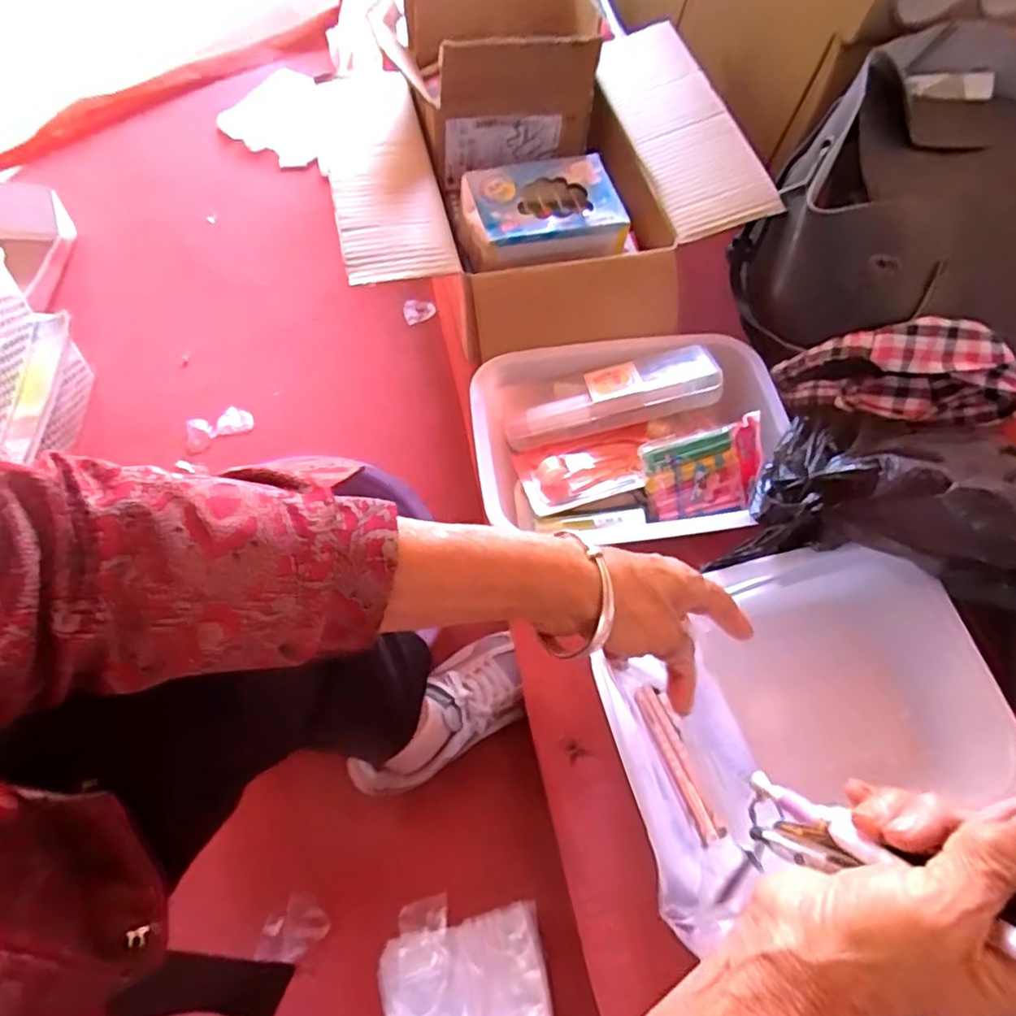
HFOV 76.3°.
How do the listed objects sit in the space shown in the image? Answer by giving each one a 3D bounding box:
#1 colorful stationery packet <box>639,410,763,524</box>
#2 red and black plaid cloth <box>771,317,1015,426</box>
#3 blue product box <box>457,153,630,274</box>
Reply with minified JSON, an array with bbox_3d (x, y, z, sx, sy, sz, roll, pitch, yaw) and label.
[{"bbox_3d":[0.180,-0.033,0.596,0.112,0.017,0.080,-12,104,-7],"label":"colorful stationery packet"},{"bbox_3d":[0.358,-0.119,0.586,0.206,0.098,0.060,7,61,15],"label":"red and black plaid cloth"},{"bbox_3d":[0.031,-0.306,0.663,0.161,0.042,0.116,-11,63,-9],"label":"blue product box"}]

